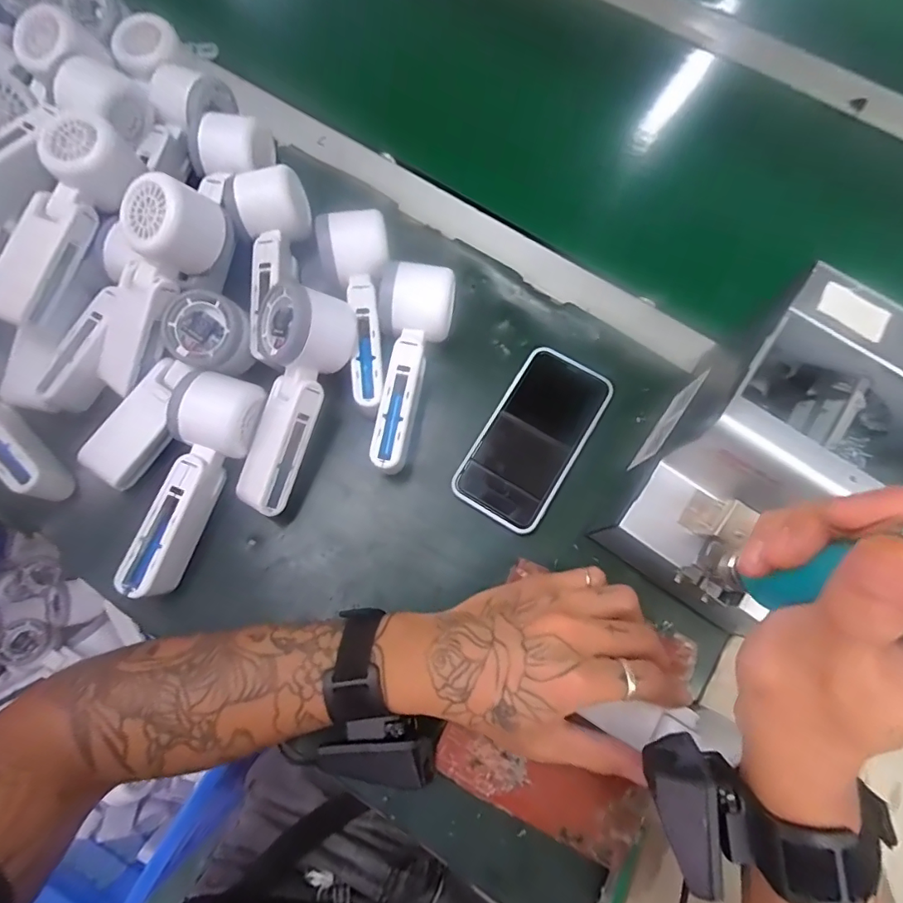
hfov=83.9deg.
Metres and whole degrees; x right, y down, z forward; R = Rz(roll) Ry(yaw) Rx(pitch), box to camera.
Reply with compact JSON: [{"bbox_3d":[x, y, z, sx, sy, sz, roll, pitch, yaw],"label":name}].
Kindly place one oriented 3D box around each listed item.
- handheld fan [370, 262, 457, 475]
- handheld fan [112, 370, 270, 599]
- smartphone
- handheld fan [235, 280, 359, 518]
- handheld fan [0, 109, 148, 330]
[{"bbox_3d":[-0.037,-0.063,0.399,0.053,0.057,0.163,11,88,3],"label":"handheld fan"},{"bbox_3d":[-0.189,0.025,0.374,0.052,0.061,0.163,15,76,4],"label":"handheld fan"},{"bbox_3d":[0.067,-0.012,0.404,0.075,0.012,0.146,31,77,8],"label":"smartphone"},{"bbox_3d":[-0.123,-0.038,0.373,0.062,0.052,0.162,16,90,4],"label":"handheld fan"},{"bbox_3d":[-0.302,-0.175,0.387,0.063,0.042,0.166,28,90,7],"label":"handheld fan"}]

